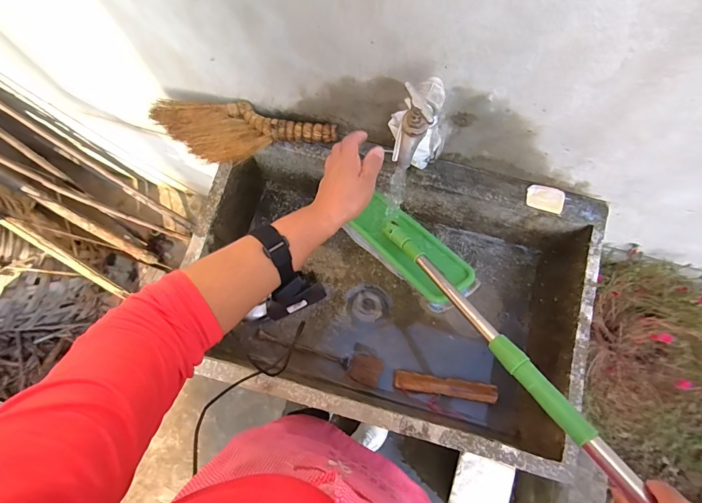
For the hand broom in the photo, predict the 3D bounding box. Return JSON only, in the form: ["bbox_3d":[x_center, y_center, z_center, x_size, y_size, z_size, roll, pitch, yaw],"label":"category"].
[{"bbox_3d":[-0.221,-0.235,0.728,0.381,0.043,0.117,4,75,2],"label":"hand broom"}]

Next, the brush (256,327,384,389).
[{"bbox_3d":[-0.072,0.225,0.845,0.300,0.028,0.063,21,76,6],"label":"brush"}]

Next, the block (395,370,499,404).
[{"bbox_3d":[0.206,0.297,0.806,0.214,0.020,0.039,4,75,16],"label":"block"}]

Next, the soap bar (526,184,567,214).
[{"bbox_3d":[0.368,-0.100,0.691,0.069,0.016,0.043,18,76,6],"label":"soap bar"}]

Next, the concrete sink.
[{"bbox_3d":[0.067,0.076,0.781,0.721,0.256,0.473,14,76,5],"label":"concrete sink"}]

